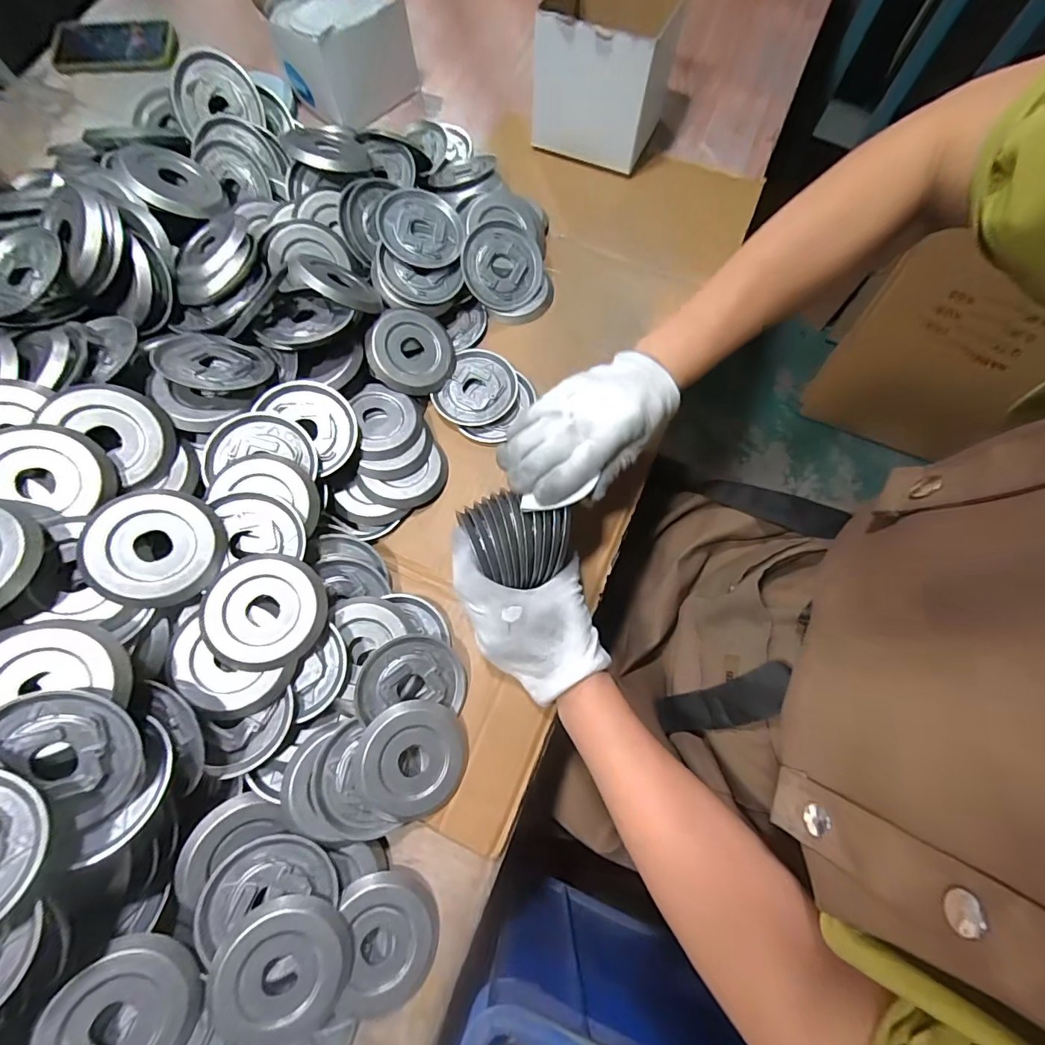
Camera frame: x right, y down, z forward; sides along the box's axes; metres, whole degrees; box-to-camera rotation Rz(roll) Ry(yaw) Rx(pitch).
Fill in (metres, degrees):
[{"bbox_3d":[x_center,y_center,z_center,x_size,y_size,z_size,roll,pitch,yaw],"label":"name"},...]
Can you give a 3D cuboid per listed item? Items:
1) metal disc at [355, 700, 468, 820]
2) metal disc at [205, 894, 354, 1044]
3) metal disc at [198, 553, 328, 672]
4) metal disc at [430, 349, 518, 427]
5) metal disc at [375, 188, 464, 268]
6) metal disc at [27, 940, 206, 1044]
[{"bbox_3d":[-0.084,0.182,0.358,0.078,0.010,0.080,2,80,-11],"label":"metal disc"},{"bbox_3d":[-0.160,0.298,0.309,0.083,0.010,0.080,24,75,-10],"label":"metal disc"},{"bbox_3d":[-0.191,0.065,0.343,0.082,0.008,0.081,3,75,-13],"label":"metal disc"},{"bbox_3d":[-0.044,-0.133,0.460,0.073,0.006,0.082,26,76,8],"label":"metal disc"},{"bbox_3d":[-0.102,-0.295,0.465,0.081,0.007,0.084,3,78,-15],"label":"metal disc"},{"bbox_3d":[-0.247,0.307,0.283,0.077,0.008,0.083,5,77,-22],"label":"metal disc"}]

